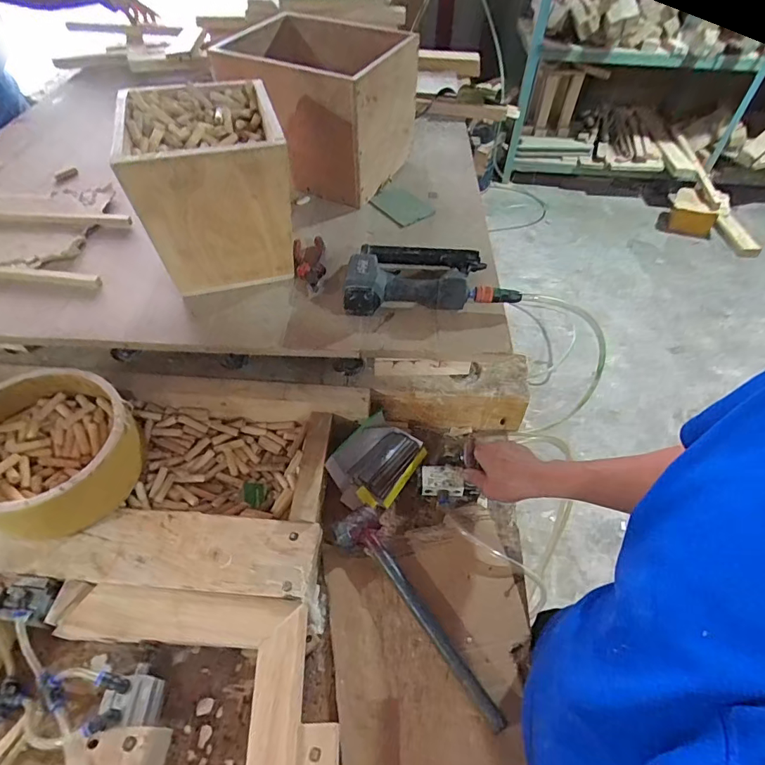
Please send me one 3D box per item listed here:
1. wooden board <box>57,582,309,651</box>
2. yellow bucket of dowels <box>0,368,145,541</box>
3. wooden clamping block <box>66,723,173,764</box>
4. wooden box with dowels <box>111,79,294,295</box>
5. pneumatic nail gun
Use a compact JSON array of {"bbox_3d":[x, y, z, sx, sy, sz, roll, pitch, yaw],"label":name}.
[{"bbox_3d":[-0.260,0.309,0.585,0.283,0.050,0.061,3,52,1],"label":"wooden board"},{"bbox_3d":[-0.464,0.100,0.634,0.207,0.124,0.201,0,50,-1],"label":"yellow bucket of dowels"},{"bbox_3d":[-0.283,0.414,0.483,0.089,0.072,0.067,3,52,1],"label":"wooden clamping block"},{"bbox_3d":[-0.269,-0.314,0.732,0.214,0.224,0.248,-13,52,-11],"label":"wooden box with dowels"},{"bbox_3d":[0.078,-0.179,0.745,0.278,0.062,0.147,-1,50,-2],"label":"pneumatic nail gun"}]

